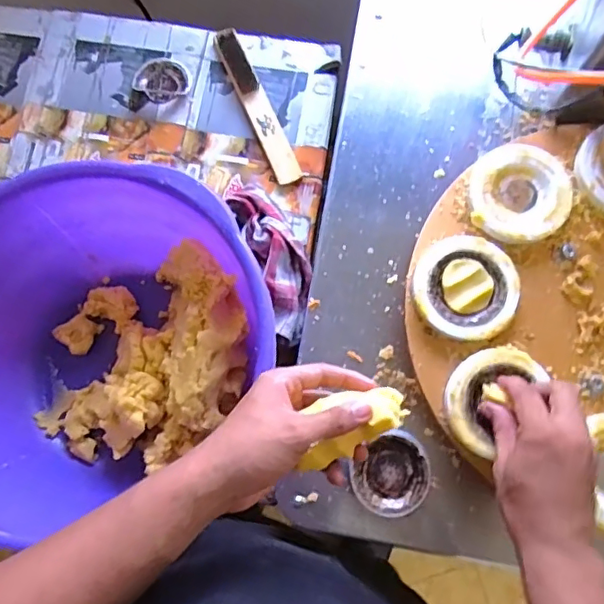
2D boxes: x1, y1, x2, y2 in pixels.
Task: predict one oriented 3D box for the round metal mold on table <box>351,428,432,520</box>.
[{"bbox_3d":[0.087,0.170,0.557,0.074,0.037,0.080,39,81,9],"label":"round metal mold on table"}]

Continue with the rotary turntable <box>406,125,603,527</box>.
[{"bbox_3d":[0.293,0.011,0.541,0.368,0.032,0.362,13,78,4],"label":"rotary turntable"}]

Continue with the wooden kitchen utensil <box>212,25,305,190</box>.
[{"bbox_3d":[-0.057,-0.254,0.721,0.033,0.017,0.228,-23,78,-4],"label":"wooden kitchen utensil"}]

